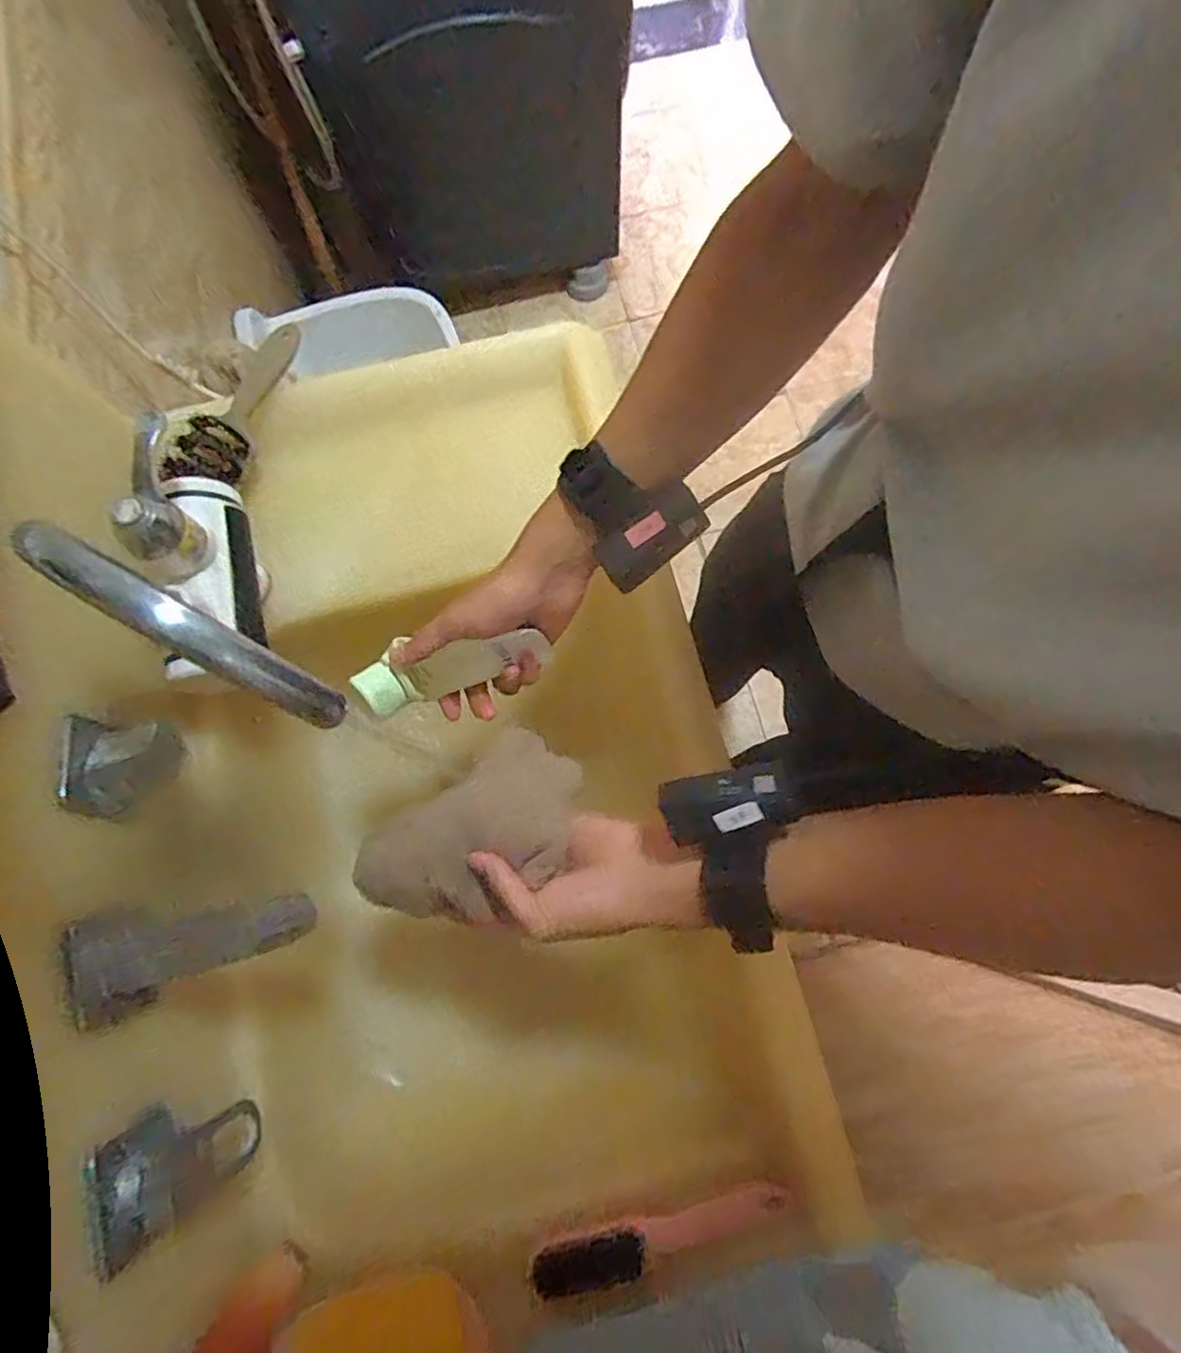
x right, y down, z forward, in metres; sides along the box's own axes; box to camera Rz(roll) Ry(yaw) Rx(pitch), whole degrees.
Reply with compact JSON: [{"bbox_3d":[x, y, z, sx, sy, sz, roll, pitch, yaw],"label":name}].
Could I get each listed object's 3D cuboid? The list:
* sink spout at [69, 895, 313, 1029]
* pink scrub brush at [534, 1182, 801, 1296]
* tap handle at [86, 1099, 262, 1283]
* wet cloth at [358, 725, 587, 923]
[{"bbox_3d":[-0.249,0.165,0.427,0.132,0.049,0.064,-18,78,-3],"label":"sink spout"},{"bbox_3d":[0.050,0.386,0.465,0.180,0.036,0.017,-15,114,-3],"label":"pink scrub brush"},{"bbox_3d":[-0.250,0.293,0.410,0.049,0.085,0.062,-23,78,-4],"label":"tap handle"},{"bbox_3d":[-0.079,0.107,0.461,0.159,0.080,0.094,-41,80,-8],"label":"wet cloth"}]

